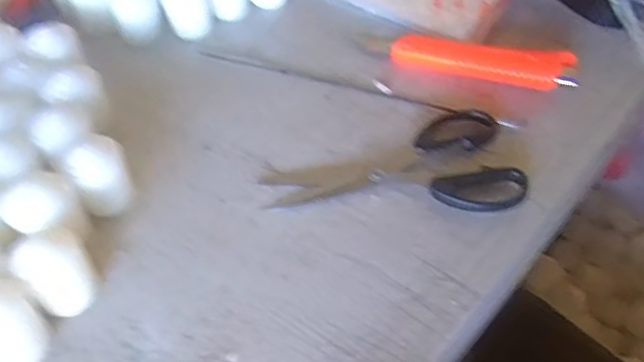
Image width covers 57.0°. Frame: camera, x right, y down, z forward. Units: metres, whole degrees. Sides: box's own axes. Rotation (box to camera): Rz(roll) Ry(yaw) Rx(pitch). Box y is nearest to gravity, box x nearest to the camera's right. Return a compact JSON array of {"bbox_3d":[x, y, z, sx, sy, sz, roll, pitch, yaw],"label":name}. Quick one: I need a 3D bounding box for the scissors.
[{"bbox_3d":[0.046,-0.014,0.401,0.167,0.008,0.082,-1,50,0],"label":"scissors"}]

